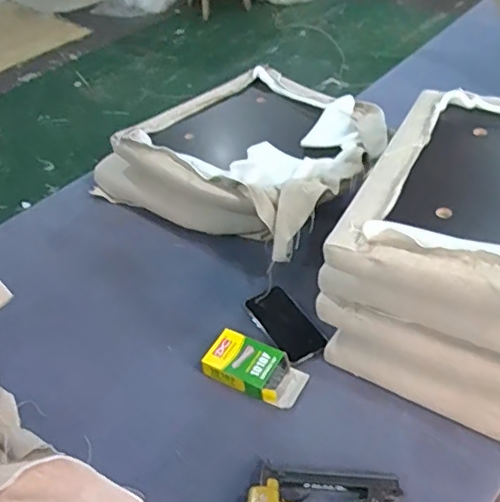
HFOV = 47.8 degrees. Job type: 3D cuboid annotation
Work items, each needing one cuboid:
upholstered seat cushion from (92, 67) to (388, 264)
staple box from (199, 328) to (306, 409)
[{"bbox_3d":[-0.007,-0.214,1.199,0.547,0.172,0.455,28,53,32],"label":"upholstered seat cushion"},{"bbox_3d":[0.009,0.182,0.882,0.154,0.034,0.082,16,47,23],"label":"staple box"}]

